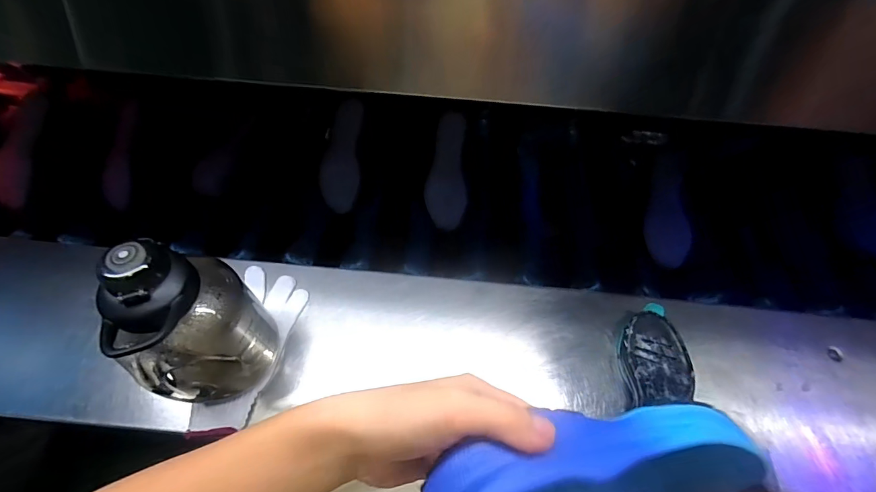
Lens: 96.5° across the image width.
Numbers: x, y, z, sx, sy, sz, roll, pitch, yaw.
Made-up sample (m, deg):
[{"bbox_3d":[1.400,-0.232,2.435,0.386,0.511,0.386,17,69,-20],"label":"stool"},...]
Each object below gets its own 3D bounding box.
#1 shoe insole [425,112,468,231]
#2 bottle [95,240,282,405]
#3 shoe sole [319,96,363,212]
[{"bbox_3d":[0.017,-0.132,0.688,0.069,0.010,0.205,3,83,-1],"label":"shoe insole"},{"bbox_3d":[-0.252,0.088,0.411,0.094,0.218,0.125,19,60,9],"label":"bottle"},{"bbox_3d":[-0.167,-0.158,0.682,0.066,0.010,0.192,6,89,1],"label":"shoe sole"}]

